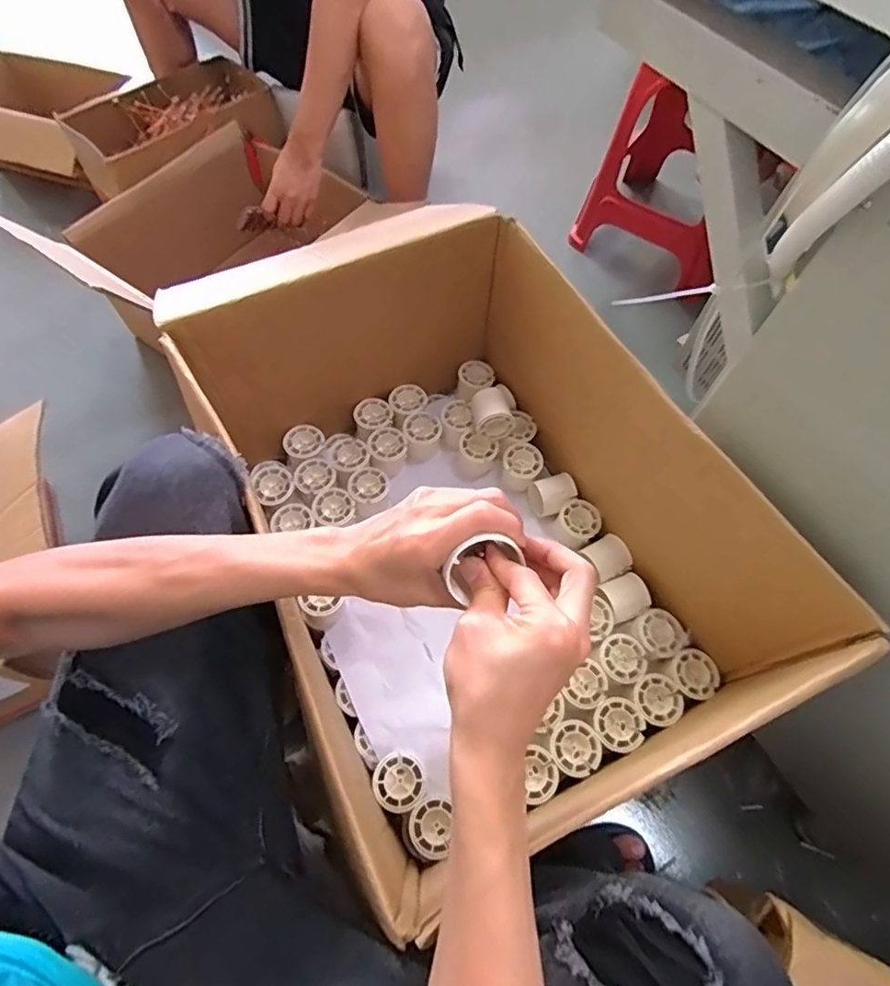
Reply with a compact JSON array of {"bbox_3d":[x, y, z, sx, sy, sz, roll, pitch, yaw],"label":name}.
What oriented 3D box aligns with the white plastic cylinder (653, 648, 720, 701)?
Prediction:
[{"bbox_3d":[0.290,0.219,0.638,0.054,0.046,0.053,0,63,0],"label":"white plastic cylinder"}]

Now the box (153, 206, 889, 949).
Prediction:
[{"bbox_3d":[0.035,0.019,0.607,0.451,0.284,0.570,-24,65,-12],"label":"box"}]

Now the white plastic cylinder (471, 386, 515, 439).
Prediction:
[{"bbox_3d":[0.067,-0.111,0.750,0.053,0.044,0.062,-7,63,-4],"label":"white plastic cylinder"}]

